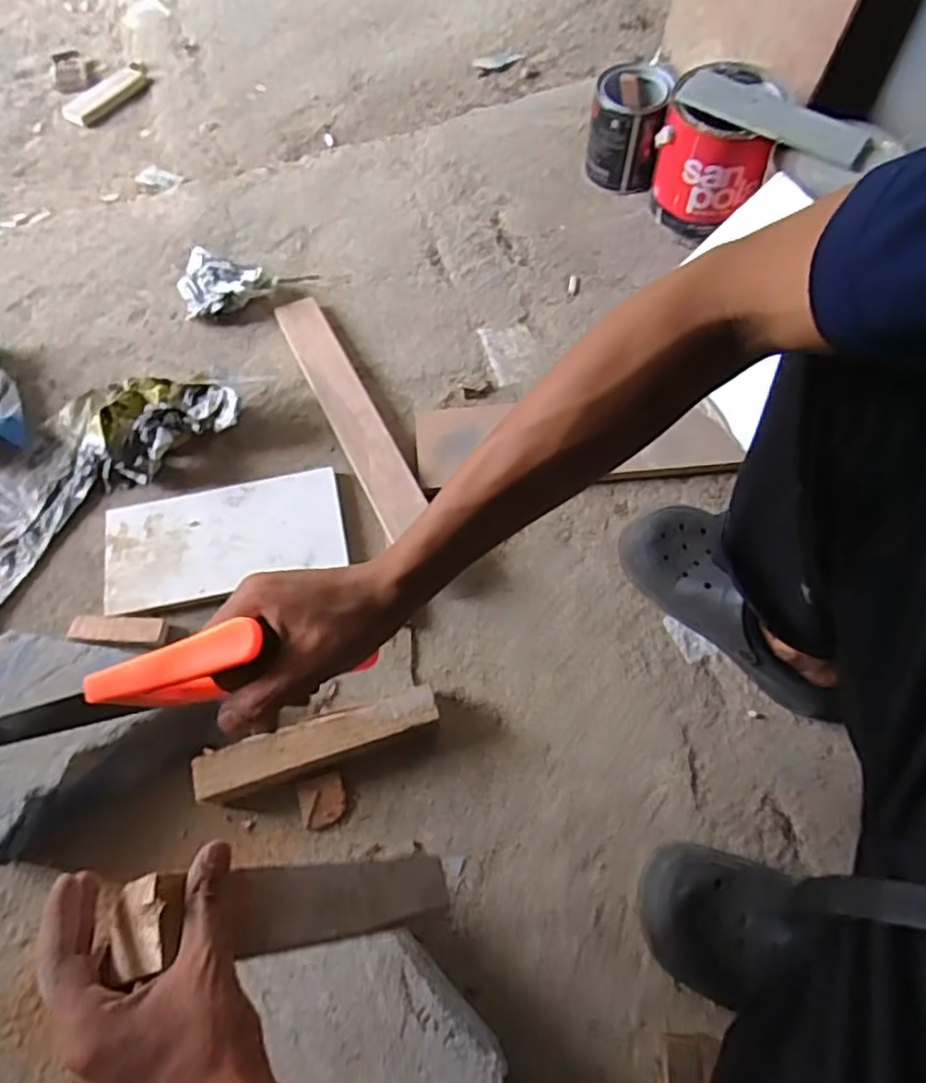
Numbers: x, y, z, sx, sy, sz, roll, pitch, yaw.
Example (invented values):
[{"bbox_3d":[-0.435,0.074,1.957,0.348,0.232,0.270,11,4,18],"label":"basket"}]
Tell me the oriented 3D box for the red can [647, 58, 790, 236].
[{"bbox_3d":[0.346,-0.539,0.948,0.147,0.162,0.161,21,67,9],"label":"red can"}]

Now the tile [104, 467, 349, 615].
[{"bbox_3d":[-0.277,-0.007,0.788,0.269,0.008,0.140,-14,66,-6],"label":"tile"}]

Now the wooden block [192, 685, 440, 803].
[{"bbox_3d":[-0.141,0.200,0.673,0.233,0.049,0.047,-18,66,-6],"label":"wooden block"}]

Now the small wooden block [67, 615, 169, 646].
[{"bbox_3d":[-0.377,0.098,0.747,0.107,0.024,0.030,4,66,2],"label":"small wooden block"}]

